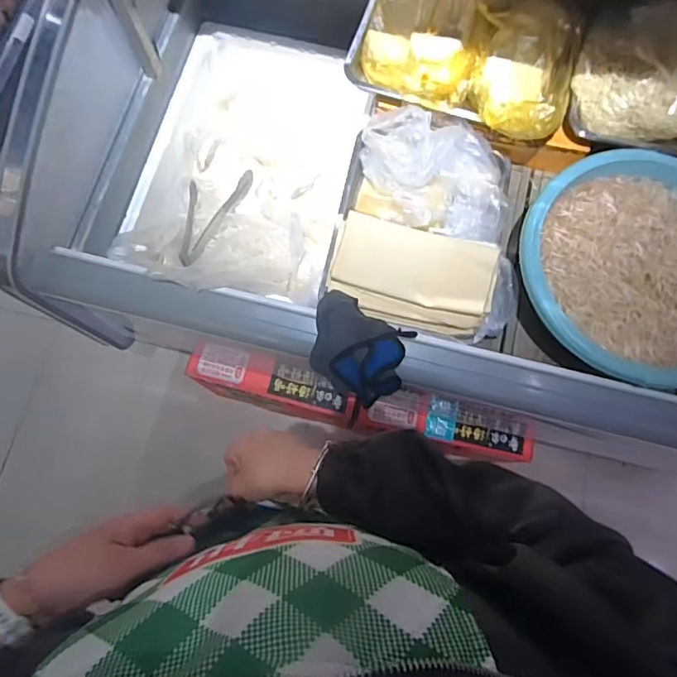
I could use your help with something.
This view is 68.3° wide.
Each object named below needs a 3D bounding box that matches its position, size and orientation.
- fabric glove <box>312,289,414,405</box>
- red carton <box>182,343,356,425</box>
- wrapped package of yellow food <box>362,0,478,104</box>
[{"bbox_3d":[0.026,0.015,0.738,0.156,0.054,0.125,25,76,6],"label":"fabric glove"},{"bbox_3d":[-0.155,0.110,1.184,0.397,0.142,0.116,15,76,3],"label":"red carton"},{"bbox_3d":[0.144,-0.520,0.853,0.207,0.106,0.224,12,75,3],"label":"wrapped package of yellow food"}]

